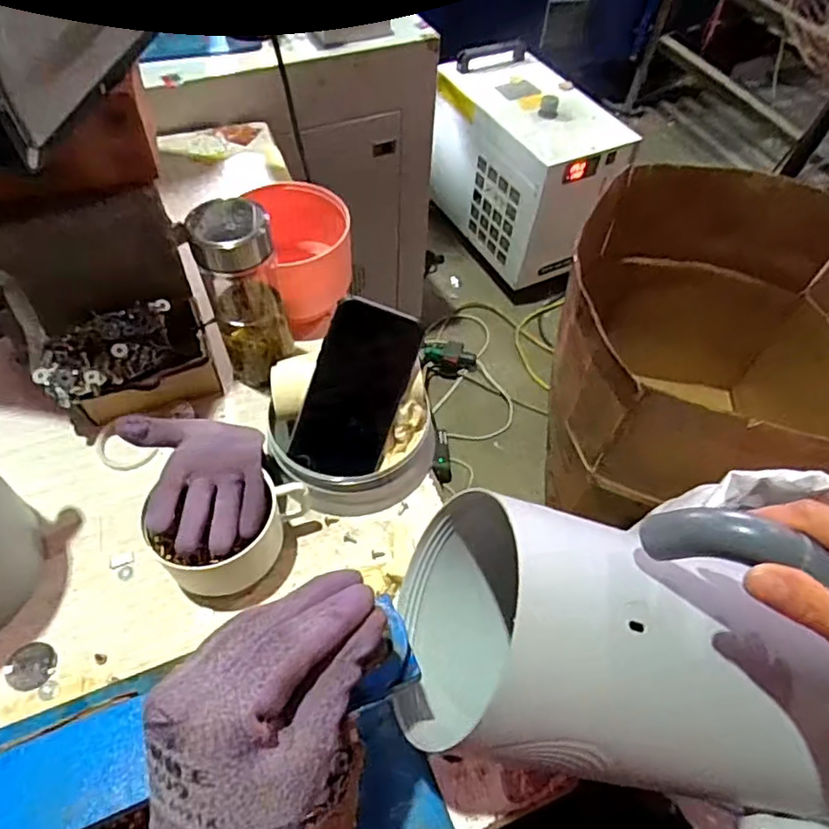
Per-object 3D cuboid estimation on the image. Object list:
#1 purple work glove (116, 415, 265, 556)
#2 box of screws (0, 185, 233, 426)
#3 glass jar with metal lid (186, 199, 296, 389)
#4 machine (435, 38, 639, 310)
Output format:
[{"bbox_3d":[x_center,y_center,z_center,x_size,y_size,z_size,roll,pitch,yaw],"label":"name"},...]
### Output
[{"bbox_3d":[-0.176,0.051,0.514,0.104,0.052,0.130,-20,58,-16],"label":"purple work glove"},{"bbox_3d":[-0.308,-0.098,0.600,0.194,0.175,0.127,-19,58,-15],"label":"box of screws"},{"bbox_3d":[-0.168,-0.119,0.605,0.069,0.206,0.062,-20,58,-16],"label":"glass jar with metal lid"},{"bbox_3d":[0.304,-0.644,1.699,0.283,0.462,0.545,-29,61,-21],"label":"machine"}]

